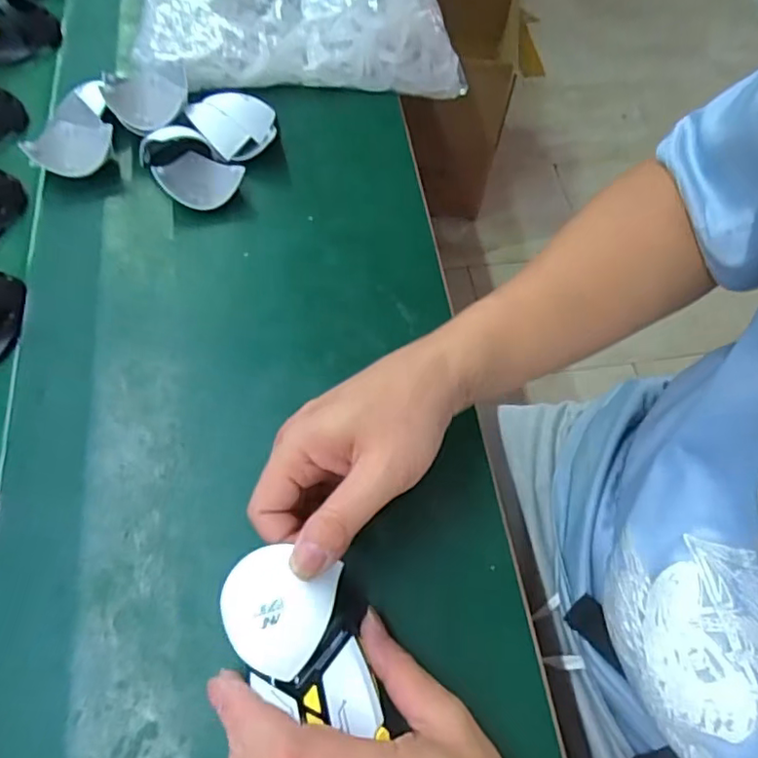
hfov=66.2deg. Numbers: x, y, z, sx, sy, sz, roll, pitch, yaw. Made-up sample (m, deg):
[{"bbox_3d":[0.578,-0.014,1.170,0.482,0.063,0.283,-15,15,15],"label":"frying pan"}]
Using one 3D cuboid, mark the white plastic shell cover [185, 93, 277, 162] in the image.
[{"bbox_3d":[-0.115,-0.208,0.479,0.067,0.028,0.057,-24,66,-14],"label":"white plastic shell cover"}]

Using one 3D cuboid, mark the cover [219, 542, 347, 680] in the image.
[{"bbox_3d":[-0.051,0.110,0.283,0.053,0.017,0.054,1,62,-2],"label":"cover"}]

